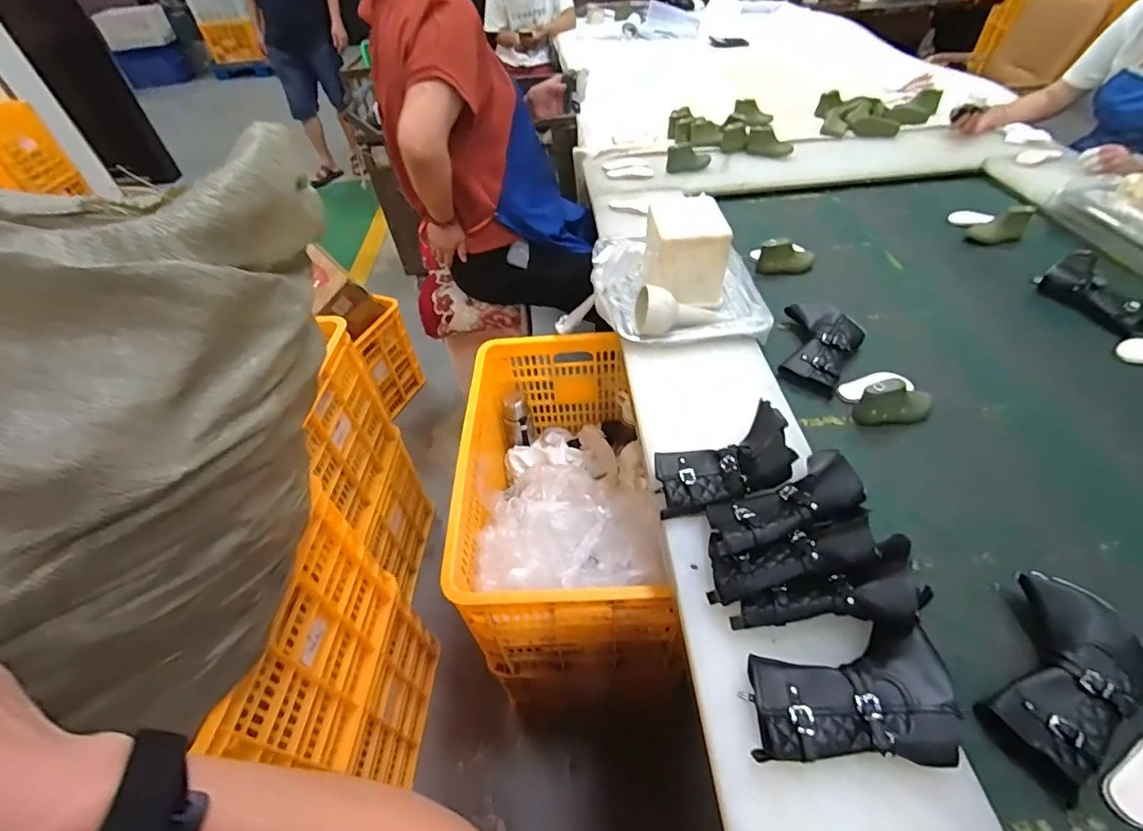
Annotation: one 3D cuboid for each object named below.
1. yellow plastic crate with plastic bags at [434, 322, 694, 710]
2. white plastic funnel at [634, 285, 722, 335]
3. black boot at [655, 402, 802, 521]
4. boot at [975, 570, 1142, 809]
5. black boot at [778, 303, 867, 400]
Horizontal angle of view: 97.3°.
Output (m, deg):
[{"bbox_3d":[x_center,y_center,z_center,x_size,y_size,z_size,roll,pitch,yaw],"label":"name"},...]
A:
[{"bbox_3d":[-0.026,0.144,1.028,0.331,0.312,0.603,-3,46,2],"label":"yellow plastic crate with plastic bags"},{"bbox_3d":[0.191,-0.191,0.903,0.147,0.064,0.070,-1,47,4],"label":"white plastic funnel"},{"bbox_3d":[0.209,0.067,0.696,0.206,0.058,0.108,-26,48,0],"label":"black boot"},{"bbox_3d":[0.541,0.296,0.547,0.129,0.057,0.216,31,68,29],"label":"boot"},{"bbox_3d":[0.448,-0.126,0.948,0.148,0.068,0.206,27,54,27],"label":"black boot"}]

